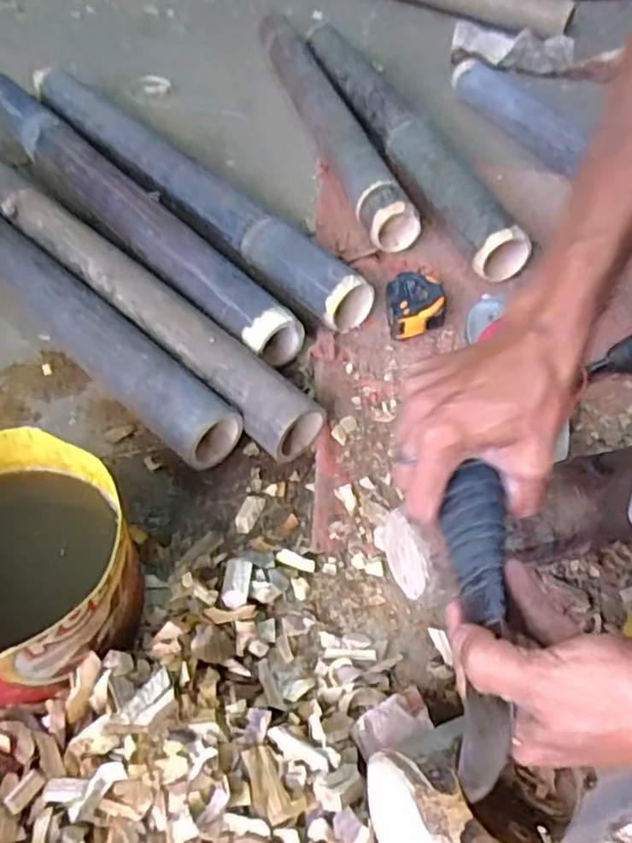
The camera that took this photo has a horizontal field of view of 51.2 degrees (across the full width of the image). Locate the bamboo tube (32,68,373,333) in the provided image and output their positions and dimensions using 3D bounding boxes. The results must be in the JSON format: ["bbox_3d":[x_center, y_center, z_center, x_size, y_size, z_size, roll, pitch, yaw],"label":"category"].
[{"bbox_3d":[-0.187,-0.306,0.815,0.061,0.065,0.689,-31,57,-28],"label":"bamboo tube"}]

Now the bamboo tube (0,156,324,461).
[{"bbox_3d":[-0.246,-0.174,0.693,0.668,0.061,0.068,38,56,25],"label":"bamboo tube"}]

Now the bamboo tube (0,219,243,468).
[{"bbox_3d":[-0.332,-0.173,0.688,0.699,0.060,0.065,37,55,25],"label":"bamboo tube"}]

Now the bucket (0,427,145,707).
[{"bbox_3d":[-0.193,0.097,0.419,0.143,0.094,0.151,2,48,-3],"label":"bucket"}]

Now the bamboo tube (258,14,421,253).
[{"bbox_3d":[0.007,-0.437,0.927,0.071,0.049,0.608,-8,50,-12],"label":"bamboo tube"}]

